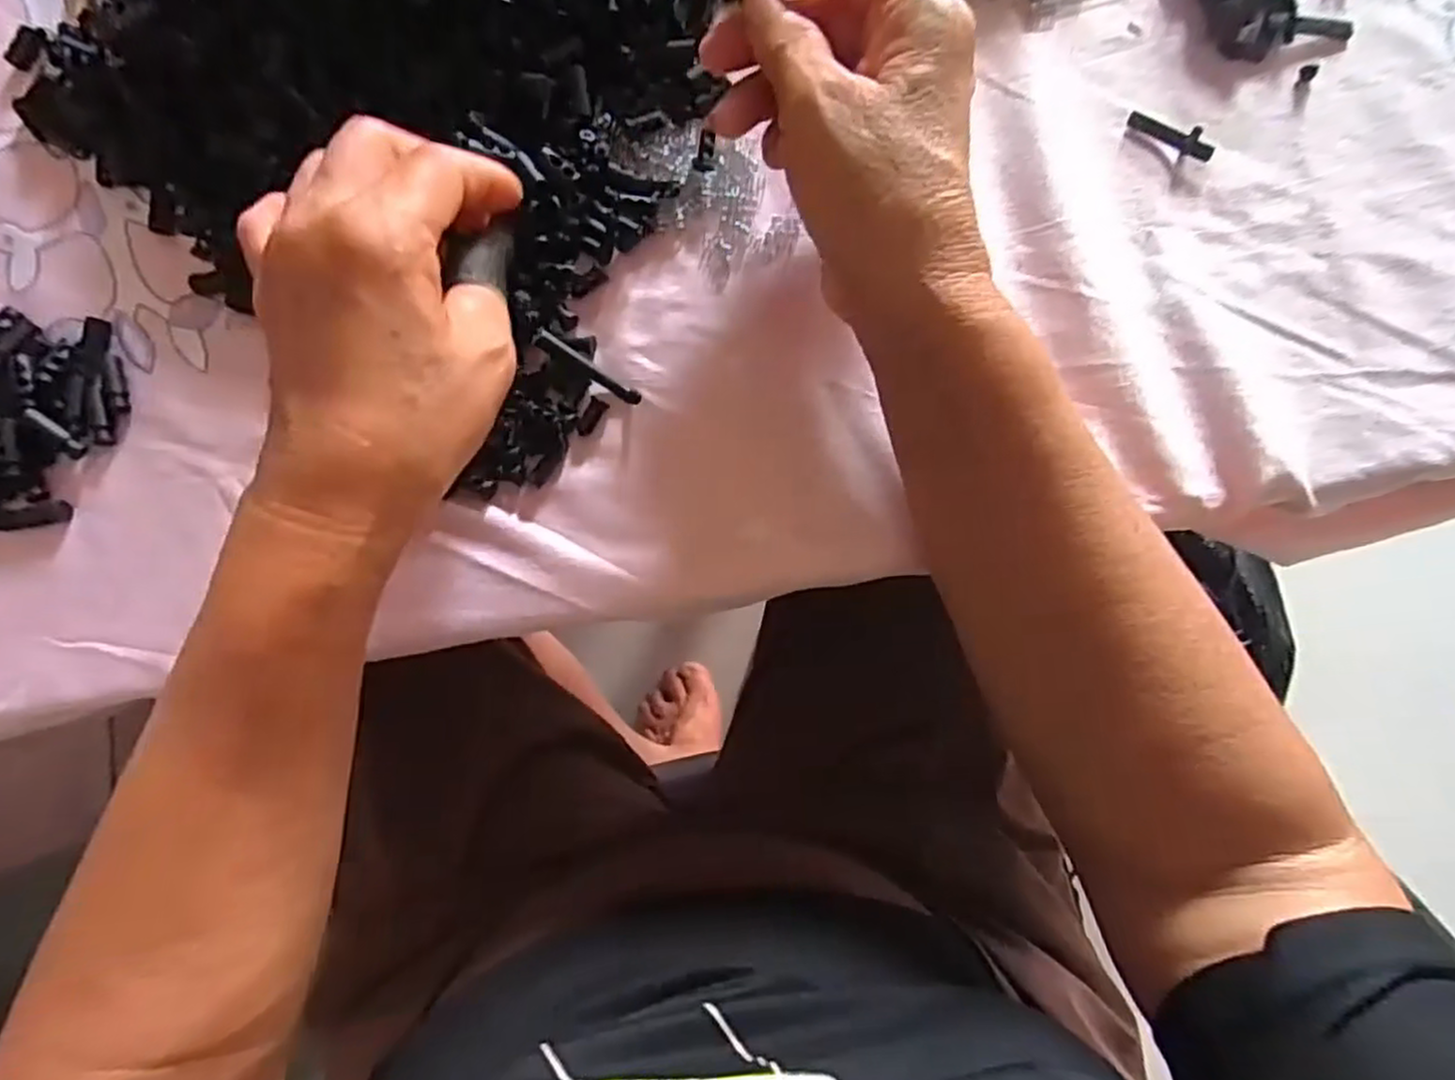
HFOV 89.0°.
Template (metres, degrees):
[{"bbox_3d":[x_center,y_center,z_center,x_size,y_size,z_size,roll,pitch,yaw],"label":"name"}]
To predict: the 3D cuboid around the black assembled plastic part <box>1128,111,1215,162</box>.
[{"bbox_3d":[0.179,-0.163,0.297,0.035,0.006,0.009,35,89,6],"label":"black assembled plastic part"}]

